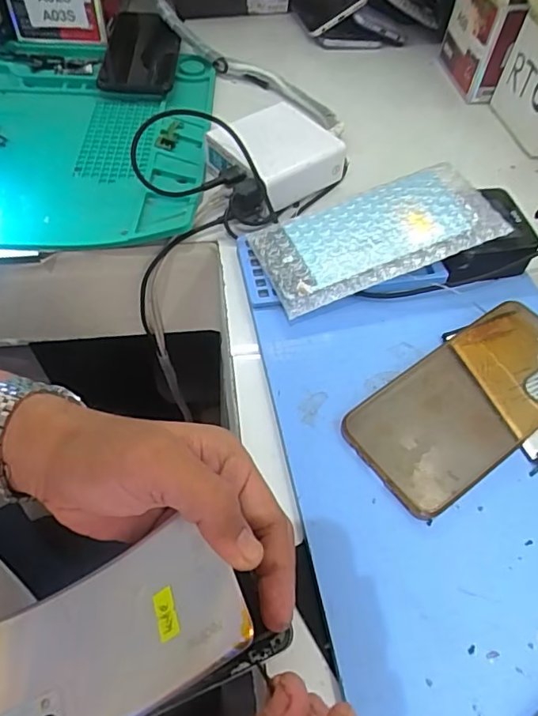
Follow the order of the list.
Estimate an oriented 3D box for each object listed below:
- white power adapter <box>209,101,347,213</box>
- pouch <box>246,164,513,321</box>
[{"bbox_3d":[0.006,-0.175,0.451,0.091,0.038,0.086,-31,62,-20],"label":"white power adapter"},{"bbox_3d":[0.080,-0.092,0.389,0.174,0.009,0.080,-20,61,-5],"label":"pouch"}]

